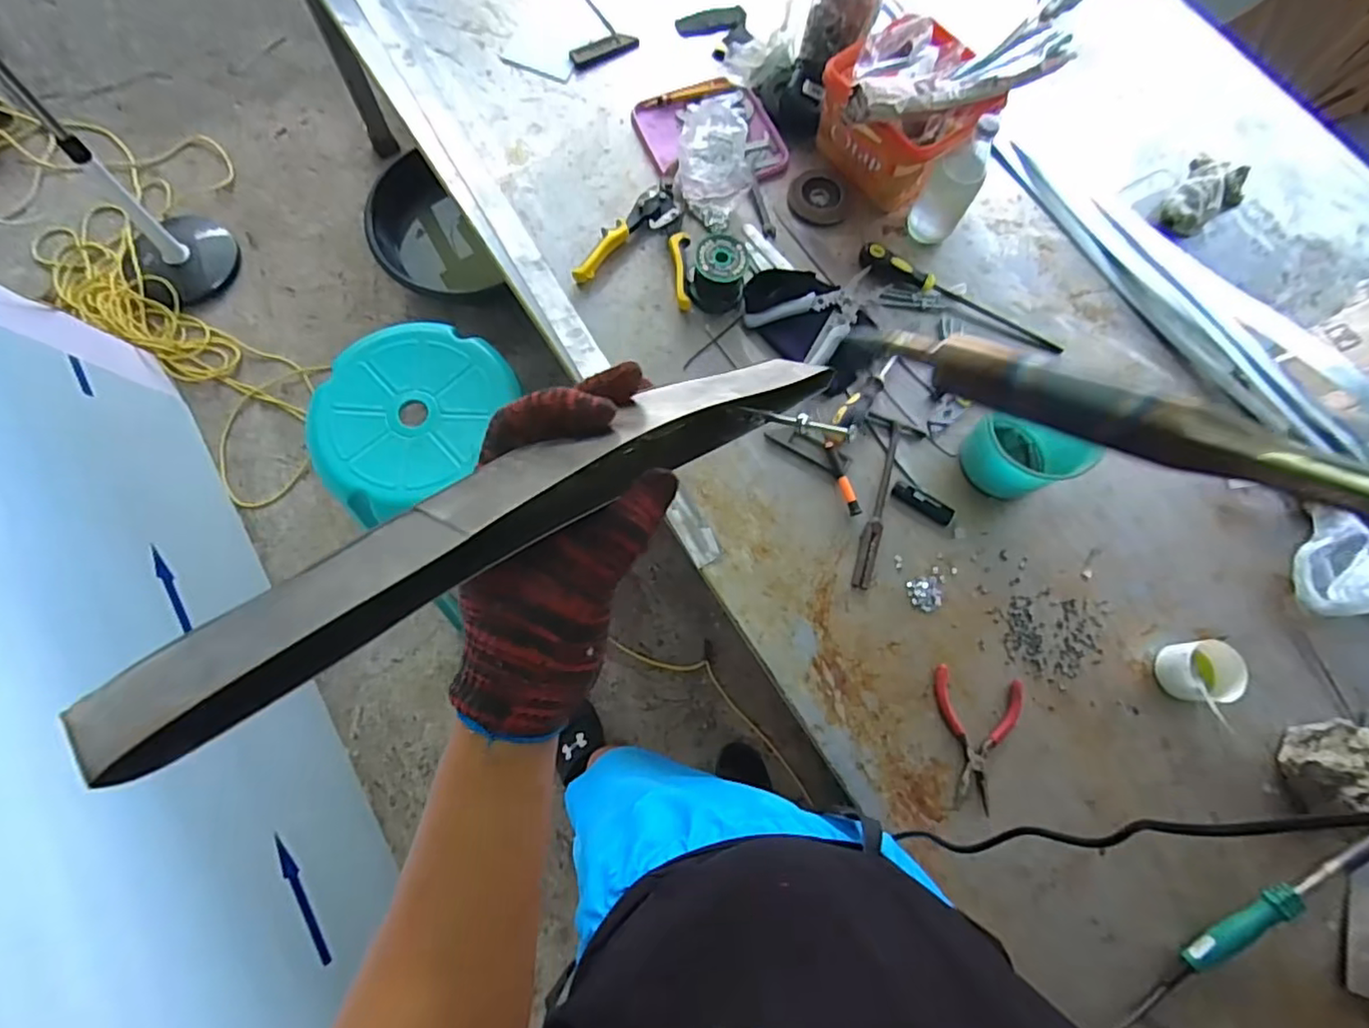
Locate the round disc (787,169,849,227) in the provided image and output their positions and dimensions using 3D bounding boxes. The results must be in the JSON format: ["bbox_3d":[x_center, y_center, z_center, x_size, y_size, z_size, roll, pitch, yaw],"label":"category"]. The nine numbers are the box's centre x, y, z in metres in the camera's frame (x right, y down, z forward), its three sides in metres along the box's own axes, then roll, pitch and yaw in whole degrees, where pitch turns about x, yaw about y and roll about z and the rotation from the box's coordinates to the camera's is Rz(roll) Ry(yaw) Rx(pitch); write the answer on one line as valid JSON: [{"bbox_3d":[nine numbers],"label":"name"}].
[{"bbox_3d":[0.192,-0.453,0.909,0.084,0.016,0.087,0,73,-2],"label":"round disc"}]

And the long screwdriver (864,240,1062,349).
[{"bbox_3d":[0.379,-0.297,0.862,0.300,0.032,0.043,23,74,5],"label":"long screwdriver"}]

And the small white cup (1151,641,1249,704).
[{"bbox_3d":[0.585,0.177,0.718,0.062,0.055,0.068,0,73,-2],"label":"small white cup"}]

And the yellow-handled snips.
[{"bbox_3d":[-0.049,-0.375,0.860,0.152,0.028,0.173,14,74,2],"label":"yellow-handled snips"}]

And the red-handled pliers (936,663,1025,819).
[{"bbox_3d":[0.323,0.250,0.703,0.100,0.010,0.144,12,73,2],"label":"red-handled pliers"}]

